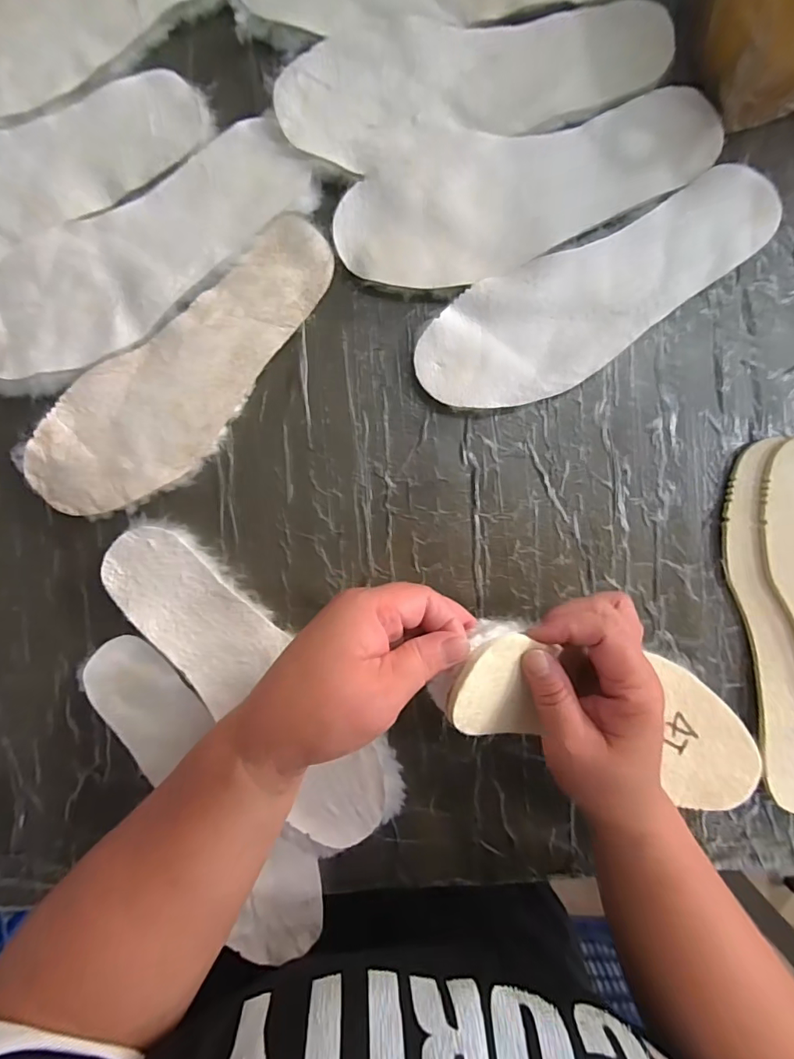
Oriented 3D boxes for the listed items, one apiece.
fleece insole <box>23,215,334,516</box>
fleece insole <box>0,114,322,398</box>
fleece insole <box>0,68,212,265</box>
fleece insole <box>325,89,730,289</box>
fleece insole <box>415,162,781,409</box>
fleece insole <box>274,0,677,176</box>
[{"bbox_3d":[-0.141,-0.102,0.328,0.251,0.009,0.088,-39,94,2],"label":"fleece insole"},{"bbox_3d":[-0.174,-0.182,0.325,0.257,0.007,0.090,-30,94,1],"label":"fleece insole"},{"bbox_3d":[-0.252,-0.233,0.321,0.257,0.009,0.088,-17,95,0],"label":"fleece insole"},{"bbox_3d":[0.086,-0.234,0.323,0.254,0.014,0.092,-22,94,1],"label":"fleece insole"},{"bbox_3d":[0.136,-0.155,0.327,0.250,0.010,0.084,-25,94,1],"label":"fleece insole"},{"bbox_3d":[0.051,-0.298,0.315,0.253,0.008,0.082,-13,95,0],"label":"fleece insole"}]

